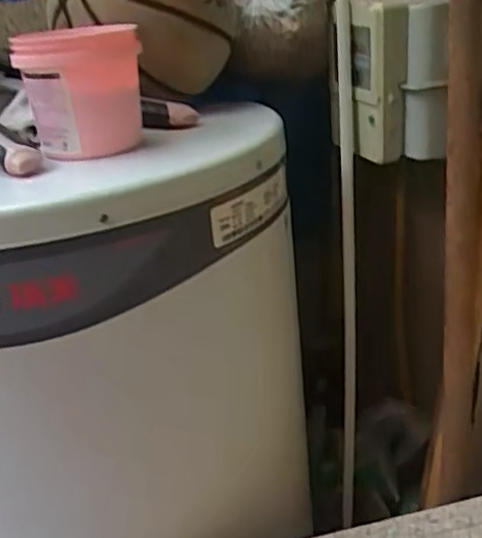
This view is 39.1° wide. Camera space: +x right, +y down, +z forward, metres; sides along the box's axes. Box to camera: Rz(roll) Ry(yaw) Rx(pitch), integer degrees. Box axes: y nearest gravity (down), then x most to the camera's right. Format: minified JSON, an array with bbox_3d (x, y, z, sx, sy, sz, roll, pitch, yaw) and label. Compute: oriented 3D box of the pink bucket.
[{"bbox_3d":[-0.147,-0.161,0.631,0.108,0.117,0.126,-12,23,-14],"label":"pink bucket"}]

